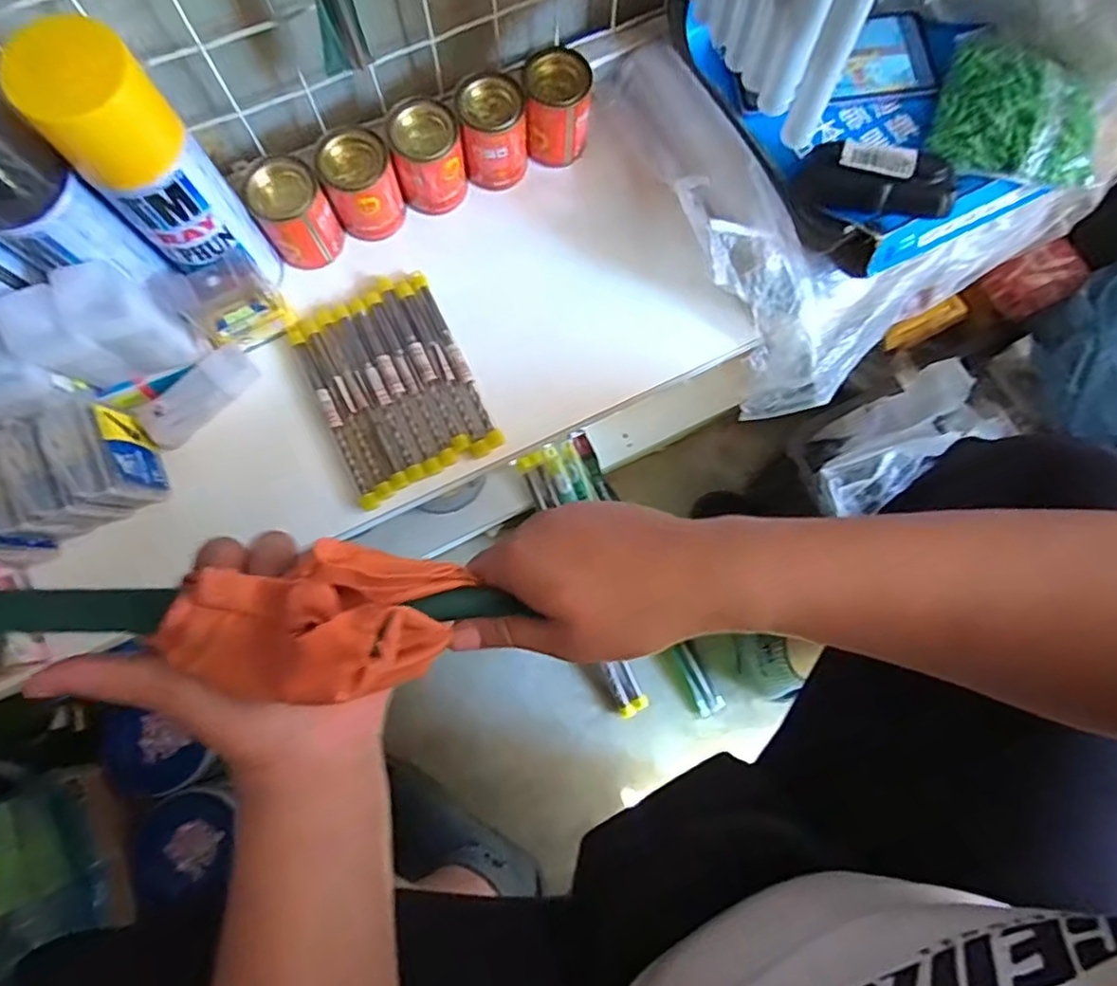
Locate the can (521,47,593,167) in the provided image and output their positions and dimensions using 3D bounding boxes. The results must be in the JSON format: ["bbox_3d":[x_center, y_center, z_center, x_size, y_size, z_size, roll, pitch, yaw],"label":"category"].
[{"bbox_3d":[-0.001,-0.318,0.510,0.051,0.066,0.047,4,76,2],"label":"can"}]

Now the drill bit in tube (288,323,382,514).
[{"bbox_3d":[-0.179,-0.061,0.482,0.014,0.010,0.162,-26,77,-6],"label":"drill bit in tube"}]

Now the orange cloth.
[{"bbox_3d":[-0.103,0.053,0.260,0.104,0.075,0.060,-1,76,0],"label":"orange cloth"}]

